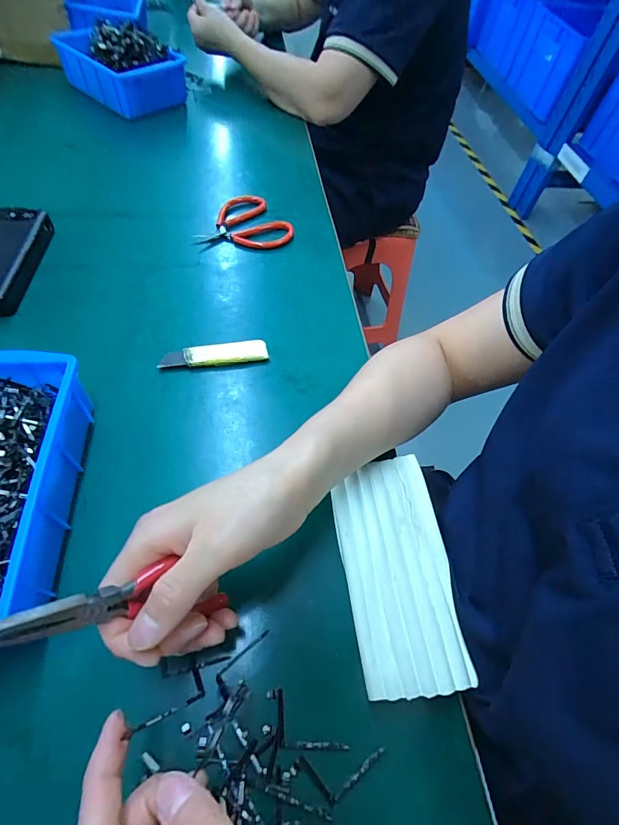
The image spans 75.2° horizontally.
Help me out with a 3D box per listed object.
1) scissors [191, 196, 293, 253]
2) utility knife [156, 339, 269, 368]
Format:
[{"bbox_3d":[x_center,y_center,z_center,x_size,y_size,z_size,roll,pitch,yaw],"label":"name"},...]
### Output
[{"bbox_3d":[-0.095,-0.245,0.531,0.117,0.011,0.109,-29,63,-21],"label":"scissors"},{"bbox_3d":[-0.095,-0.057,0.406,0.105,0.012,0.023,-9,57,-10],"label":"utility knife"}]

